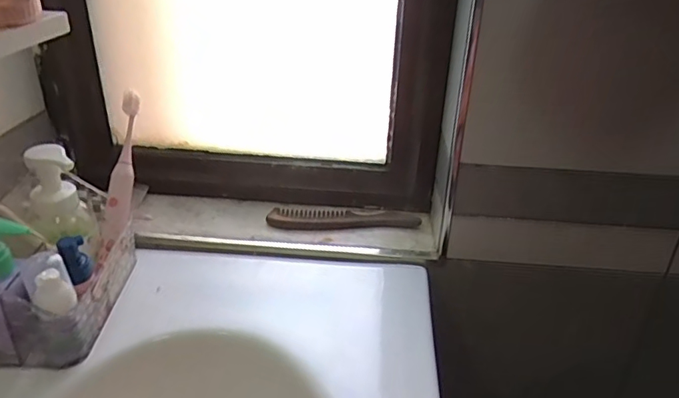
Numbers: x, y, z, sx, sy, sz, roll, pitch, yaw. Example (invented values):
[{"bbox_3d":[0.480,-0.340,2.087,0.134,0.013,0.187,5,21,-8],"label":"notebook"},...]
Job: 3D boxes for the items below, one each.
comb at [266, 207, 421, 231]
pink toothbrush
[{"bbox_3d":[0.006,0.026,0.685,0.191,0.013,0.064,3,28,2],"label":"comb"},{"bbox_3d":[-0.244,-0.028,0.585,0.027,0.189,0.032,2,-15,0],"label":"pink toothbrush"}]

